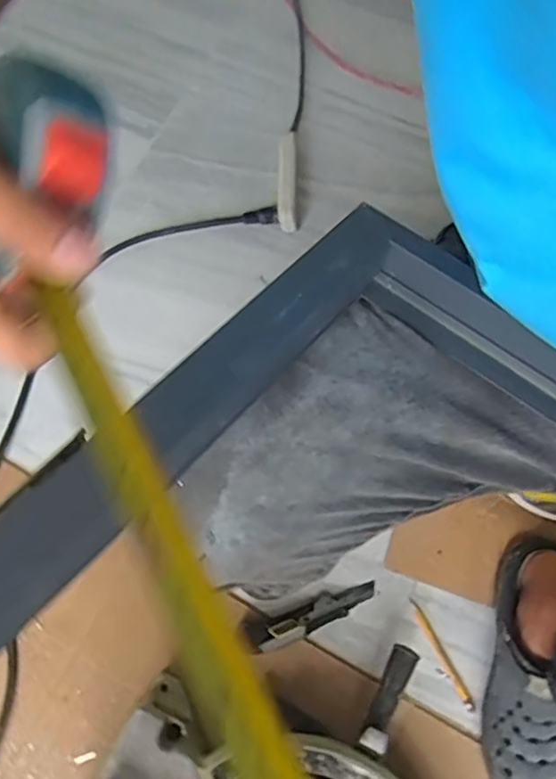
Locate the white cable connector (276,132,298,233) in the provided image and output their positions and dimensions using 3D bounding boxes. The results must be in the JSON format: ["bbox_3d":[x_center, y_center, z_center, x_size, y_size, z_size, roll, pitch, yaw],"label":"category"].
[{"bbox_3d":[0.011,-0.300,0.907,0.028,0.022,0.151,-2,72,1],"label":"white cable connector"}]

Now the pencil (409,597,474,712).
[{"bbox_3d":[0.185,0.299,0.725,0.010,0.004,0.130,-25,73,-7],"label":"pencil"}]

